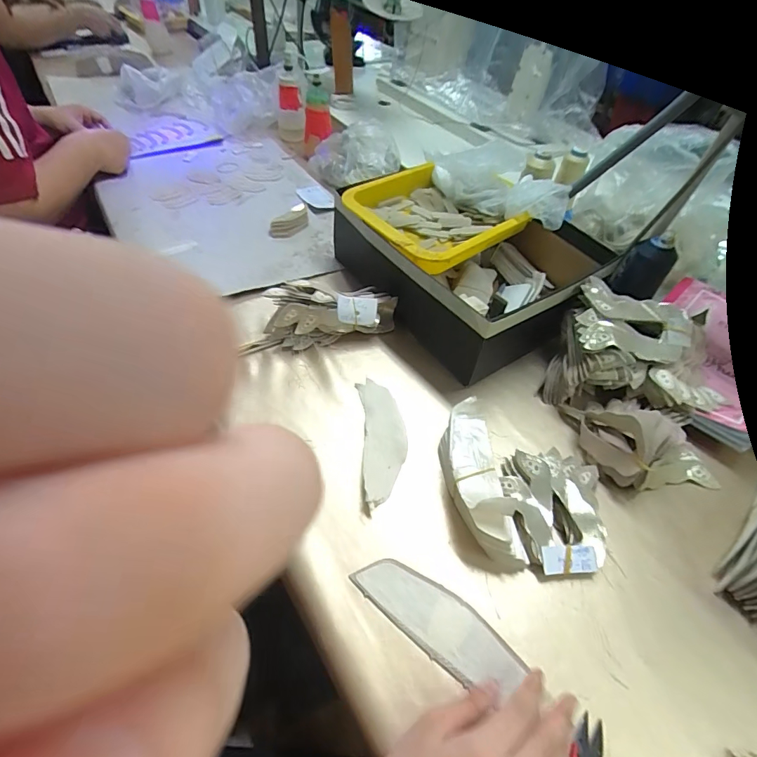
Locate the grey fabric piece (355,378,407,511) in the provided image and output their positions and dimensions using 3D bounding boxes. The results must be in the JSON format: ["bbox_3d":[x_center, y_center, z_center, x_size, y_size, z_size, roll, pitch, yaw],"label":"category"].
[{"bbox_3d":[0.006,0.065,0.479,0.051,0.019,0.156,-2,50,-4],"label":"grey fabric piece"}]

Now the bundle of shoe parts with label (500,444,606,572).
[{"bbox_3d":[0.175,0.131,0.429,0.092,0.033,0.118,7,50,3],"label":"bundle of shoe parts with label"}]

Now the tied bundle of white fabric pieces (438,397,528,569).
[{"bbox_3d":[0.097,0.099,0.427,0.055,0.068,0.156,-6,50,-7],"label":"tied bundle of white fabric pieces"}]

